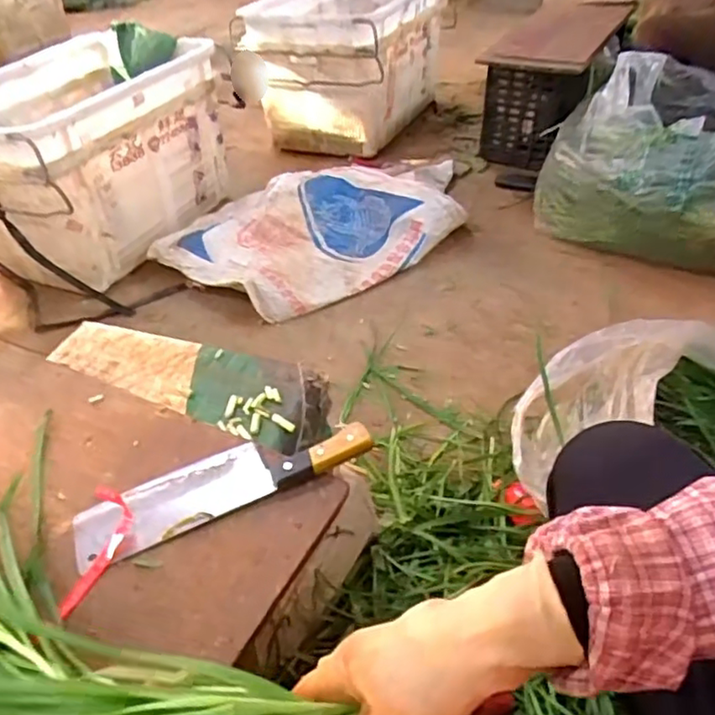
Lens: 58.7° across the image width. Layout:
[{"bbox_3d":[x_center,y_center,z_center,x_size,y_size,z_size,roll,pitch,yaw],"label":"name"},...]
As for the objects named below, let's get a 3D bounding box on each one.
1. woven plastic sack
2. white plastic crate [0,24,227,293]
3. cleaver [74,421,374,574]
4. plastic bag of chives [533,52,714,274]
[{"bbox_3d":[-0.065,-0.363,1.639,0.851,0.124,0.519,-24,43,-21],"label":"woven plastic sack"},{"bbox_3d":[-0.713,-0.527,1.636,0.515,0.385,0.633,15,44,22],"label":"white plastic crate"},{"bbox_3d":[-0.123,0.108,0.581,0.264,0.029,0.077,-18,43,-15],"label":"cleaver"},{"bbox_3d":[0.754,-0.461,1.485,0.561,0.355,0.496,27,50,33],"label":"plastic bag of chives"}]

